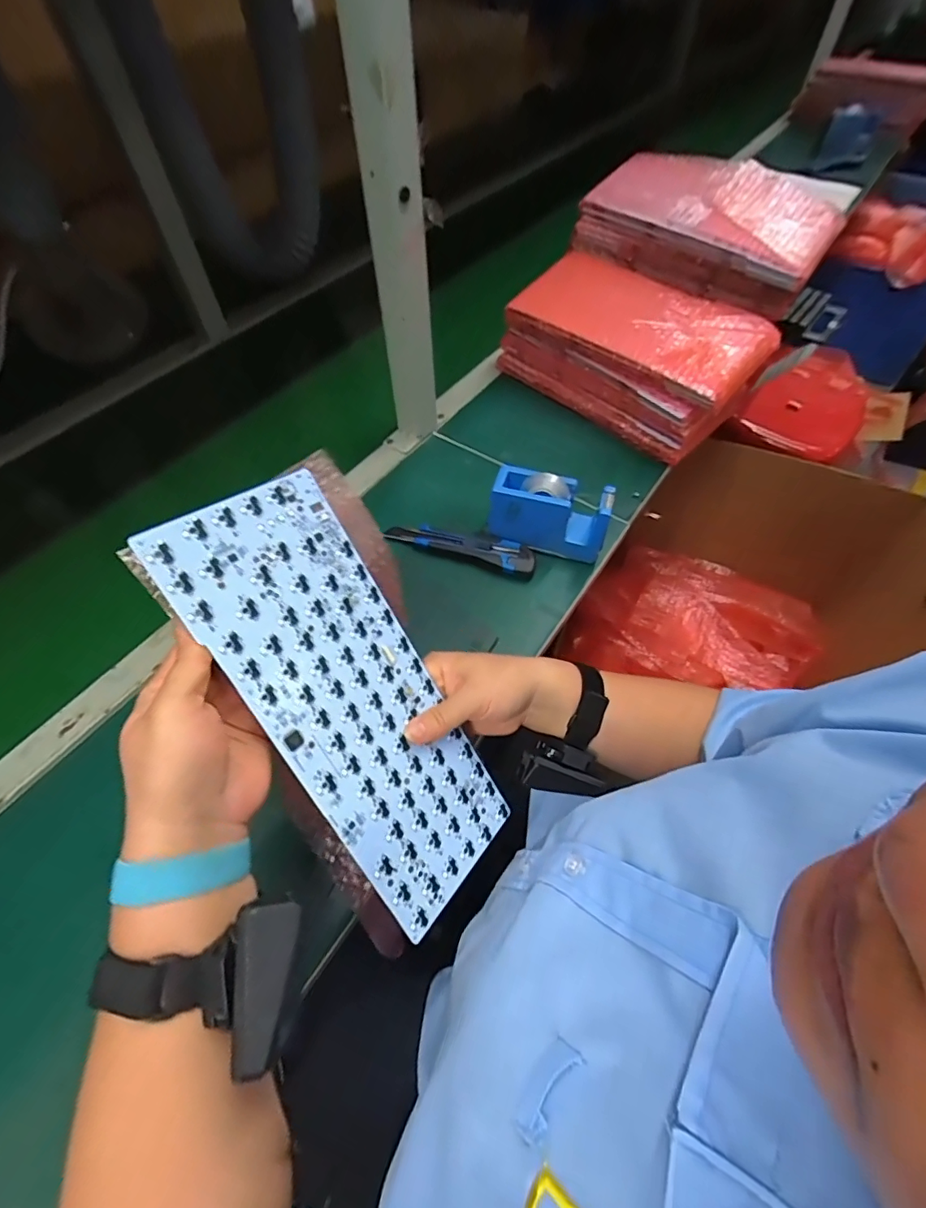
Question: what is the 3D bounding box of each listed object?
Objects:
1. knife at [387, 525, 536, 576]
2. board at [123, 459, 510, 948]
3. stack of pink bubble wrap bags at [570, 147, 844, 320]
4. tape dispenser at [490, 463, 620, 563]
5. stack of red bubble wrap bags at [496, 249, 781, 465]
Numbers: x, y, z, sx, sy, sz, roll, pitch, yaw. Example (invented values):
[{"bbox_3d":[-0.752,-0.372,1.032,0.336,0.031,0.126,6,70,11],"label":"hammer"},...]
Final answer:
[{"bbox_3d":[-0.004,-0.069,0.576,0.175,0.019,0.037,15,58,10],"label":"knife"},{"bbox_3d":[-0.070,0.067,0.342,0.119,0.004,0.305,-40,106,-39],"label":"board"},{"bbox_3d":[0.337,-0.523,0.699,0.309,0.107,0.174,33,62,20],"label":"stack of pink bubble wrap bags"},{"bbox_3d":[0.096,-0.101,0.552,0.124,0.078,0.046,16,58,11],"label":"tape dispenser"},{"bbox_3d":[0.234,-0.354,0.697,0.318,0.120,0.178,39,65,23],"label":"stack of red bubble wrap bags"}]

